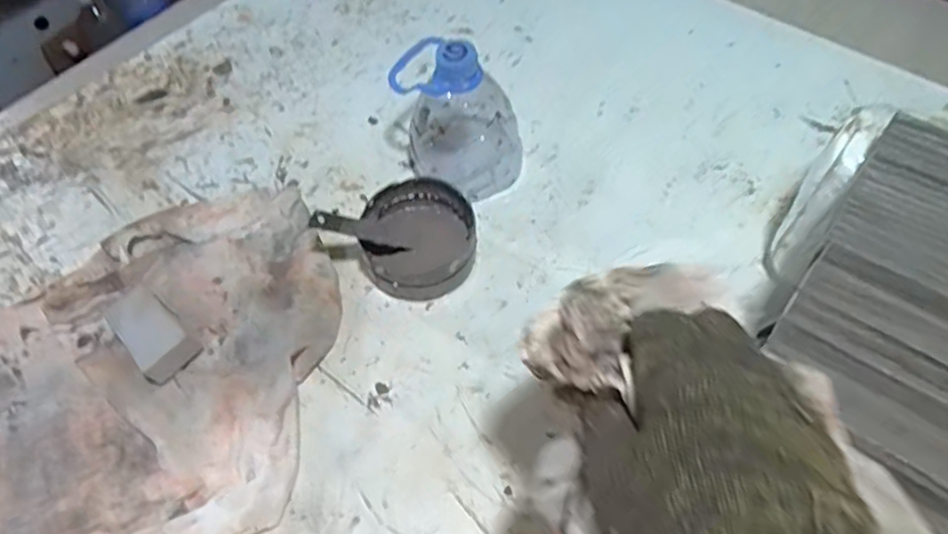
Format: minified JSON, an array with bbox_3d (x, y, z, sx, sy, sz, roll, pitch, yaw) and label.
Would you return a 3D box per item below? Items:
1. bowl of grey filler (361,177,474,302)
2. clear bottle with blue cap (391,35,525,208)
[{"bbox_3d":[-0.044,-0.024,0.518,0.089,0.035,0.092,-1,57,2],"label":"bowl of grey filler"},{"bbox_3d":[-0.009,-0.128,0.539,0.094,0.130,0.084,-4,57,0],"label":"clear bottle with blue cap"}]

